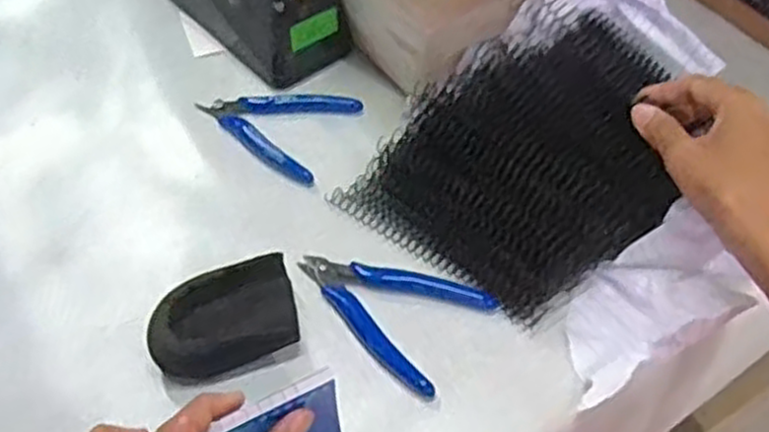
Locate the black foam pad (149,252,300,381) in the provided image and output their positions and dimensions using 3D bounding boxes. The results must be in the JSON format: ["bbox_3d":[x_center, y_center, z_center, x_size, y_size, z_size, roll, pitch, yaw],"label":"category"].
[{"bbox_3d":[-0.096,0.062,0.474,0.088,0.026,0.052,-21,55,-18],"label":"black foam pad"}]

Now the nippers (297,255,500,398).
[{"bbox_3d":[-0.002,0.054,0.493,0.118,0.006,0.079,27,55,19],"label":"nippers"}]

